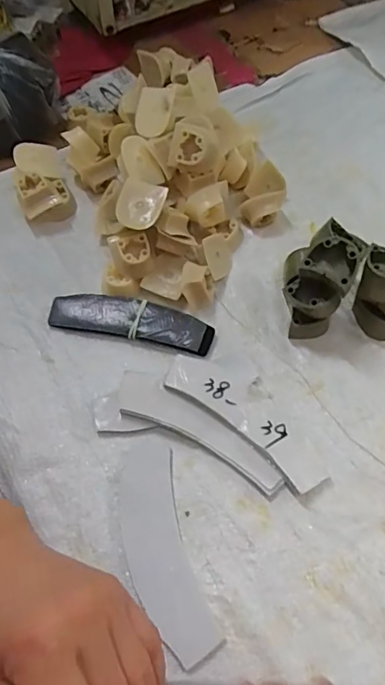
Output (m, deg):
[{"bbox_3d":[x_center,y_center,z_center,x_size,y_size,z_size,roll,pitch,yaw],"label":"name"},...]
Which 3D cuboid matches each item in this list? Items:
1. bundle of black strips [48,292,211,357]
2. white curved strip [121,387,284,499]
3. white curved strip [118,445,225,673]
[{"bbox_3d":[-0.059,-0.023,0.469,0.158,0.009,0.043,11,61,7],"label":"bundle of black strips"},{"bbox_3d":[0.010,0.076,0.403,0.144,0.005,0.035,28,79,11],"label":"white curved strip"},{"bbox_3d":[-0.026,0.154,0.367,0.049,0.004,0.157,-15,61,-7],"label":"white curved strip"}]

